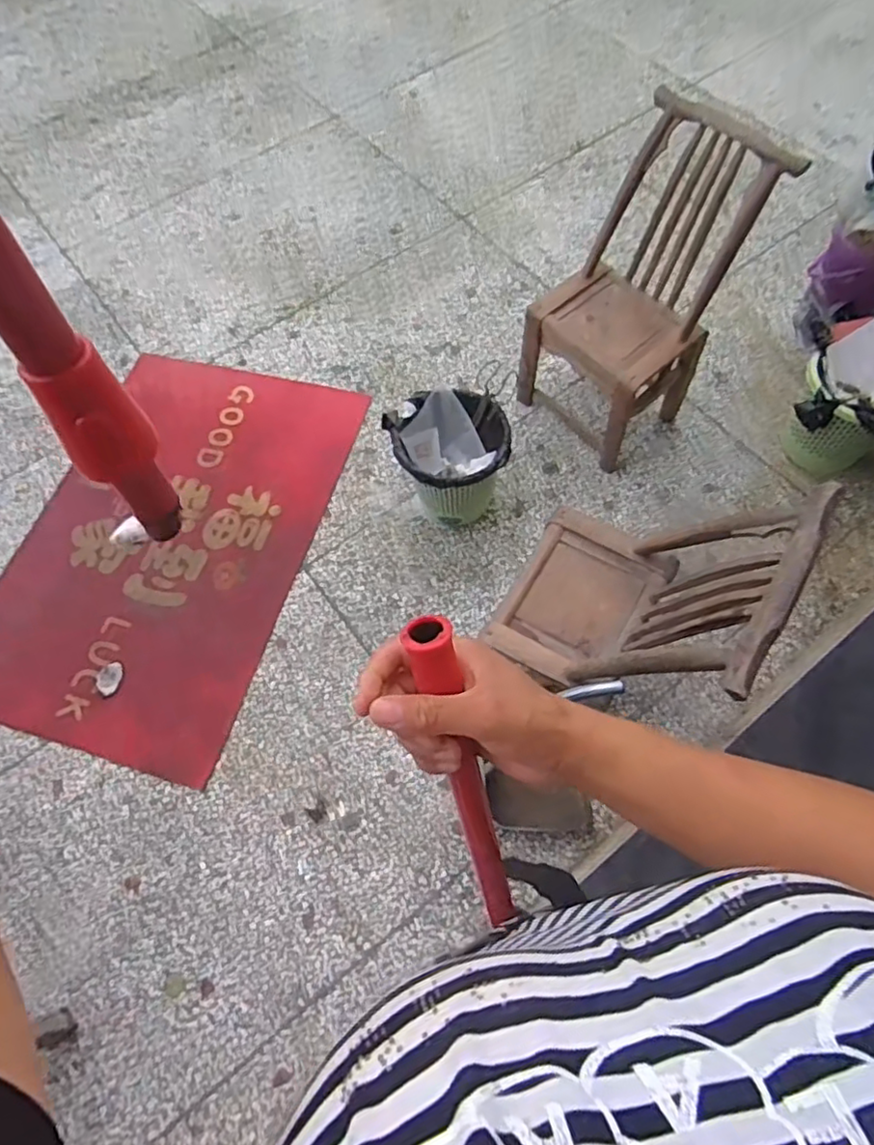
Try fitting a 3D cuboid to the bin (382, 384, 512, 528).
[{"bbox_3d":[0.035,-0.283,1.665,0.285,0.282,0.246,-10,65,-1],"label":"bin"}]

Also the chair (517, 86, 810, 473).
[{"bbox_3d":[0.486,-0.662,1.597,0.424,0.660,0.390,-41,70,-16],"label":"chair"}]

